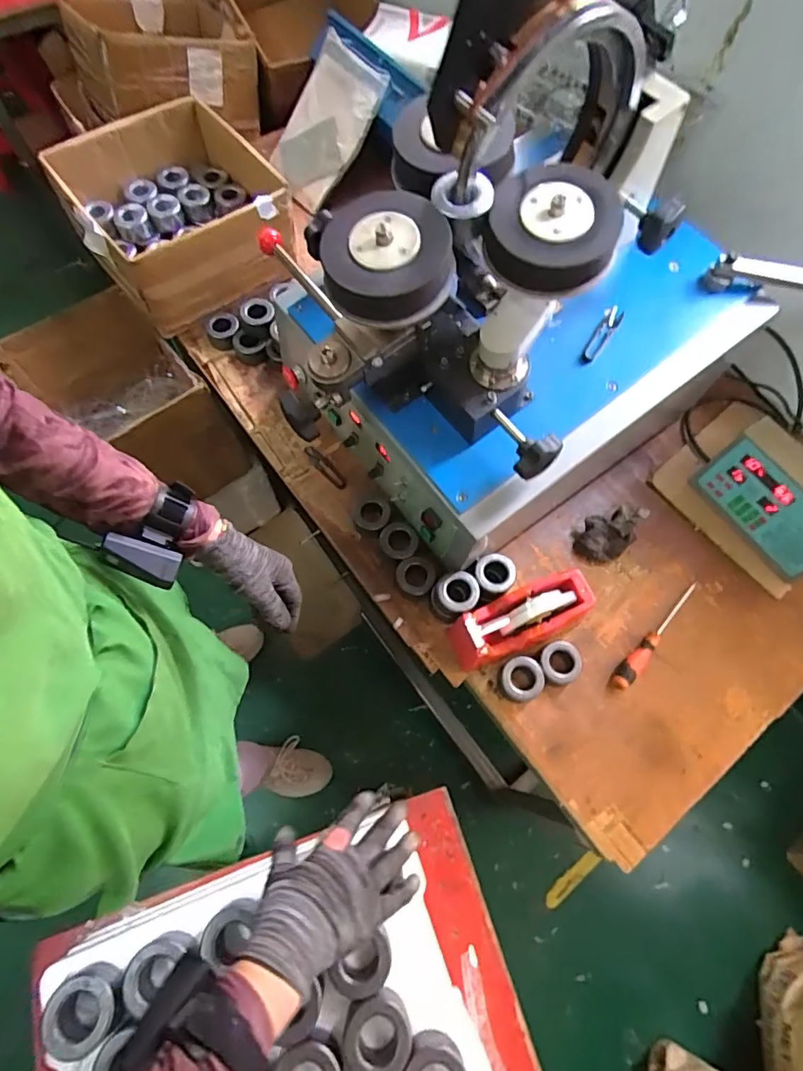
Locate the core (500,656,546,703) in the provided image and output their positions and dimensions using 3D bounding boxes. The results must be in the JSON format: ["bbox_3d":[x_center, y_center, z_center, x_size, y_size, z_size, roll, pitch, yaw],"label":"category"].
[{"bbox_3d":[0.177,0.211,0.765,0.061,0.035,0.061,1,68,-2],"label":"core"}]

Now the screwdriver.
[{"bbox_3d":[0.395,0.152,0.806,0.223,0.024,0.026,-42,75,-17],"label":"screwdriver"}]

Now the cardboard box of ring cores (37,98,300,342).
[{"bbox_3d":[-0.416,-0.607,0.986,0.342,0.154,0.355,-33,72,-14],"label":"cardboard box of ring cores"}]

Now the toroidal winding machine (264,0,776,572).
[{"bbox_3d":[0.138,-0.319,0.670,0.622,0.499,0.433,-33,72,-14],"label":"toroidal winding machine"}]

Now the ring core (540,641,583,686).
[{"bbox_3d":[0.233,0.190,0.779,0.060,0.037,0.059,1,68,-2],"label":"ring core"}]

